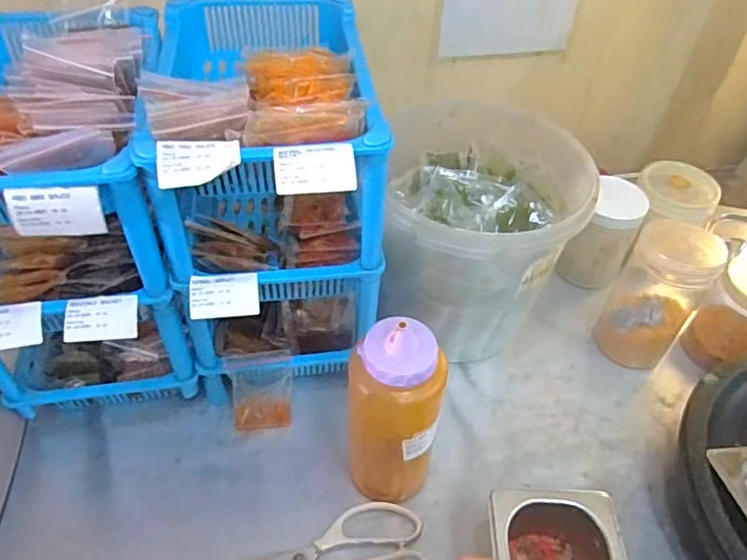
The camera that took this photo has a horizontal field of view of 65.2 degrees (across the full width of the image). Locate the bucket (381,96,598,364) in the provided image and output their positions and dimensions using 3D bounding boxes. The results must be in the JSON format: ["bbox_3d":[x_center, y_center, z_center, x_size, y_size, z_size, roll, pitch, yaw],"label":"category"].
[{"bbox_3d":[0.115,-0.047,0.716,0.232,0.231,0.247,4,47,1],"label":"bucket"}]

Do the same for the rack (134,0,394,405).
[{"bbox_3d":[-0.107,-0.097,0.628,0.208,0.324,0.324,-8,48,-10],"label":"rack"}]

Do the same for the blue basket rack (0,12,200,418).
[{"bbox_3d":[-0.300,-0.061,0.609,0.206,0.346,0.309,-7,48,-10],"label":"blue basket rack"}]

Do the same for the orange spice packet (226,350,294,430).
[{"bbox_3d":[-0.121,0.121,0.644,0.066,0.088,0.016,-4,13,-12],"label":"orange spice packet"}]

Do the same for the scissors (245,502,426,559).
[{"bbox_3d":[-0.048,0.258,0.562,0.191,0.016,0.078,1,47,-2],"label":"scissors"}]

